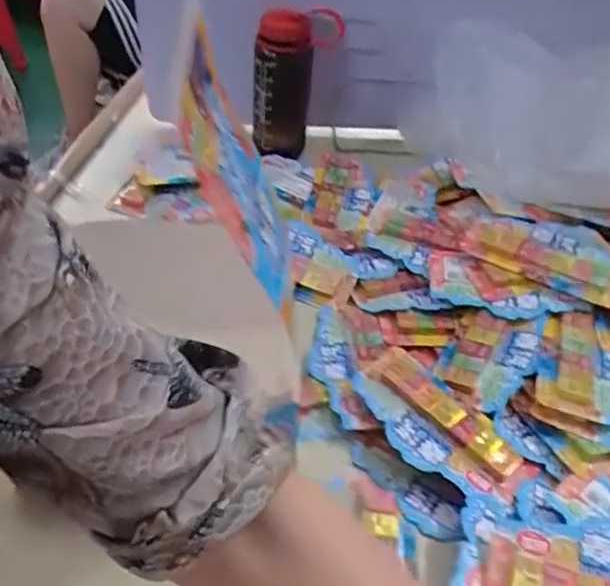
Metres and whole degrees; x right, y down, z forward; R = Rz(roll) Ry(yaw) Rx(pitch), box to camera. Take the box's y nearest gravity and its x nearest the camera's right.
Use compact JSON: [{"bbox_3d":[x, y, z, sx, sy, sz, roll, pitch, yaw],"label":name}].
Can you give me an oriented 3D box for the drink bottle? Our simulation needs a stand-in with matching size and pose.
[{"bbox_3d":[-0.011,-0.241,0.719,0.097,0.163,0.065,1,43,-3],"label":"drink bottle"}]

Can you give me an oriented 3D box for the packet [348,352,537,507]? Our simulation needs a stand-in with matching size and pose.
[{"bbox_3d":[0.098,0.097,0.470,0.071,0.015,0.147,-27,51,-29],"label":"packet"}]

